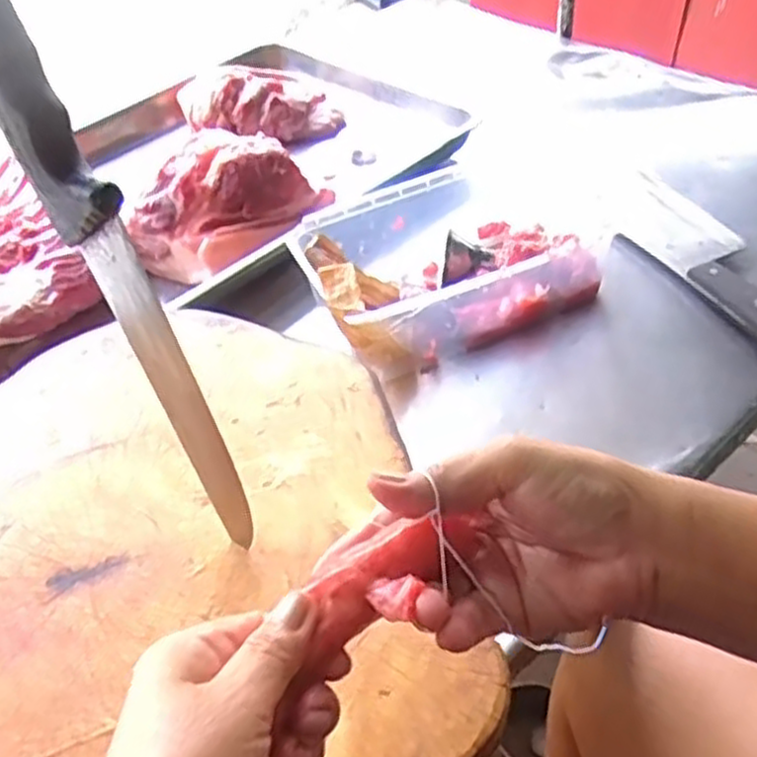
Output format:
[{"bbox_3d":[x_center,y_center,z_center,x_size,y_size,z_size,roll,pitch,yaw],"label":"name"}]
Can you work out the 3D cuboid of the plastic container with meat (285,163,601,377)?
[{"bbox_3d":[0.053,-0.099,0.671,0.231,0.075,0.161,-21,47,-15],"label":"plastic container with meat"}]

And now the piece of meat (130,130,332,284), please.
[{"bbox_3d":[-0.143,-0.169,0.751,0.122,0.082,0.165,27,53,29],"label":"piece of meat"}]

